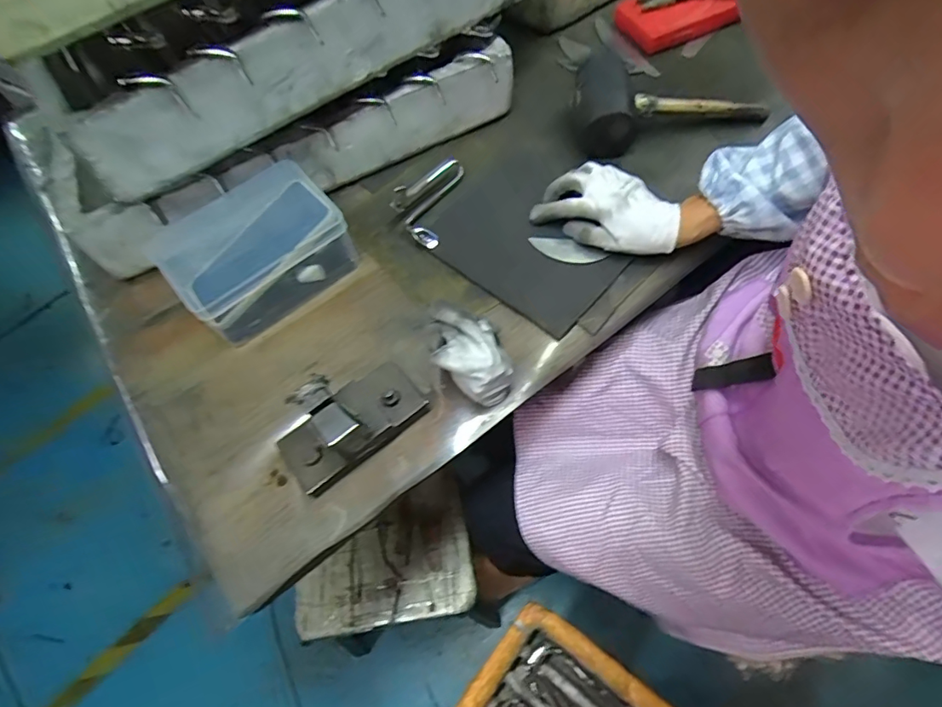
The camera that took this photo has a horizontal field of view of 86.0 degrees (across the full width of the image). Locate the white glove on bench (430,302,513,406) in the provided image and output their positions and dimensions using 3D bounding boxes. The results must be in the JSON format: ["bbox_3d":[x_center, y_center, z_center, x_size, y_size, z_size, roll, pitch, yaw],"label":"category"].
[{"bbox_3d":[-0.002,-0.004,0.469,0.067,0.063,0.091,-15,60,-2],"label":"white glove on bench"}]

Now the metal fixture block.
[{"bbox_3d":[-0.108,0.055,0.442,0.128,0.065,0.059,-37,63,-14],"label":"metal fixture block"}]

